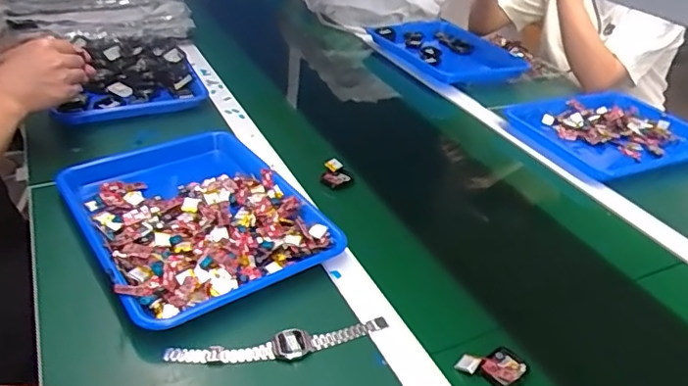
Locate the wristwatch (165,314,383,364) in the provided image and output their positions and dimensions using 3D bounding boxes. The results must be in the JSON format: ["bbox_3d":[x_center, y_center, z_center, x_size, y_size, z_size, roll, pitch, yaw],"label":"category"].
[{"bbox_3d":[-0.061,0.151,0.543,0.217,0.010,0.031,-5,35,-15],"label":"wristwatch"}]

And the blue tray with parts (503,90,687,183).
[{"bbox_3d":[0.476,-0.116,0.998,0.302,0.040,0.261,-11,37,-23],"label":"blue tray with parts"}]

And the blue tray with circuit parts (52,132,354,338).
[{"bbox_3d":[-0.183,0.029,0.696,0.266,0.049,0.327,-19,40,-32],"label":"blue tray with circuit parts"}]

